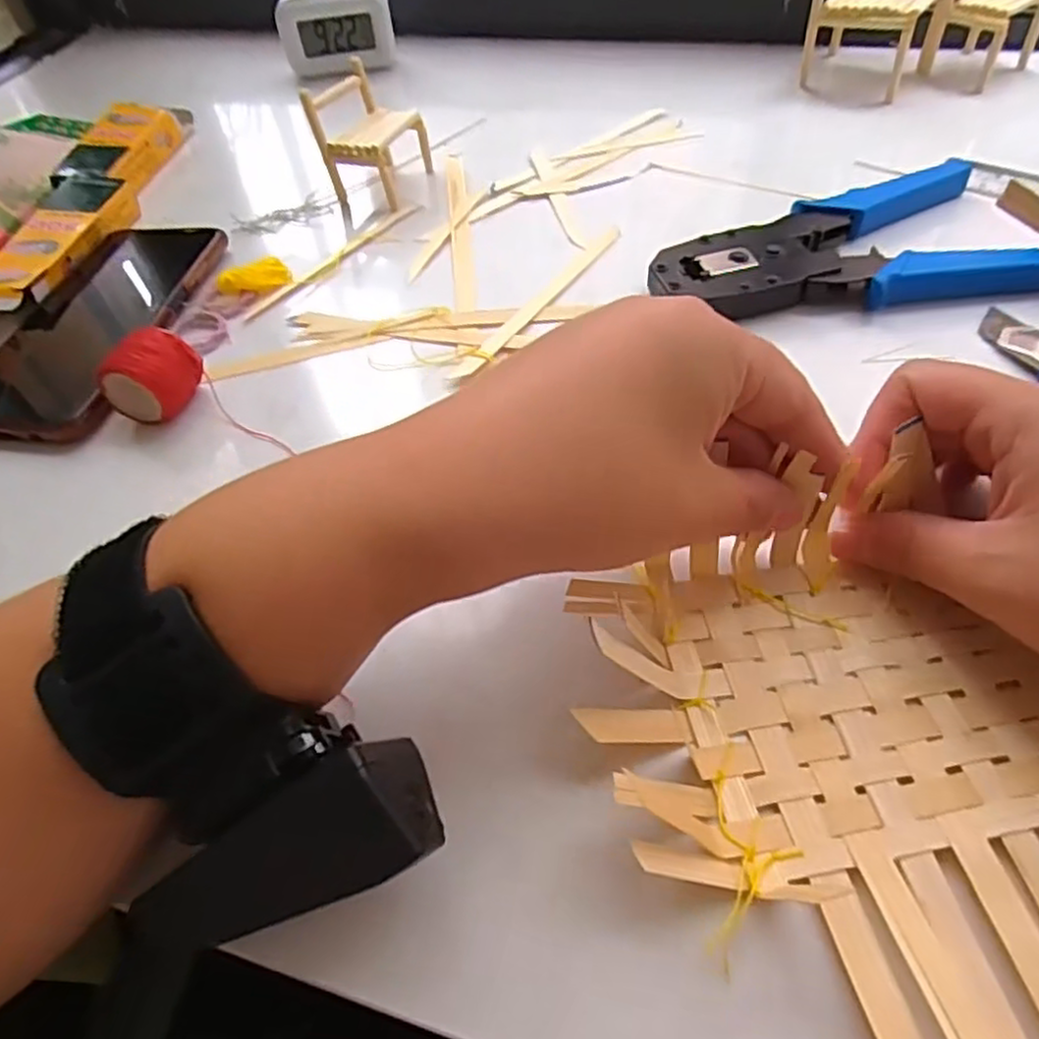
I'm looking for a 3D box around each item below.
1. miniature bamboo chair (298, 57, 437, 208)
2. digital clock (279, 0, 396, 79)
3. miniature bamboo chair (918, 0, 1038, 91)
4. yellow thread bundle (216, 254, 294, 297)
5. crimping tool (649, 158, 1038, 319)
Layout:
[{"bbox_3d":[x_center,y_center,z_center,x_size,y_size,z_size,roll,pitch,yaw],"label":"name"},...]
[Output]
[{"bbox_3d":[-0.088,-0.232,0.418,0.047,0.055,0.059,14,55,16],"label":"miniature bamboo chair"},{"bbox_3d":[-0.141,-0.381,0.543,0.082,0.053,0.027,-6,52,0],"label":"digital clock"},{"bbox_3d":[0.304,-0.327,0.446,0.054,0.068,0.050,-33,57,-19],"label":"miniature bamboo chair"},{"bbox_3d":[-0.141,-0.130,0.373,0.008,0.015,0.041,32,45,25],"label":"yellow thread bundle"},{"bbox_3d":[0.159,-0.138,0.348,0.188,0.017,0.096,-6,52,0],"label":"crimping tool"}]

